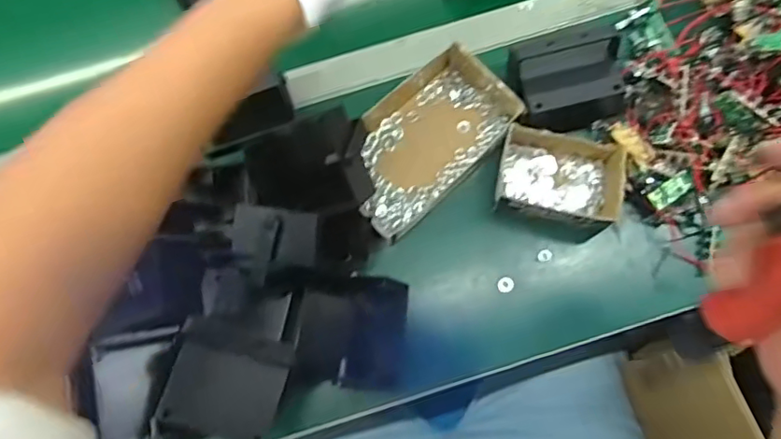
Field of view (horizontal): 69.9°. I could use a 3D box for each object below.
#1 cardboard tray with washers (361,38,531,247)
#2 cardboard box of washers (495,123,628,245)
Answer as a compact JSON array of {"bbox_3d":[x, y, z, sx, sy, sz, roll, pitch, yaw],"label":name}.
[{"bbox_3d":[0.028,-0.077,0.530,0.180,0.034,0.113,-43,77,-9],"label":"cardboard tray with washers"},{"bbox_3d":[0.153,-0.038,0.509,0.109,0.046,0.090,7,75,4],"label":"cardboard box of washers"}]

